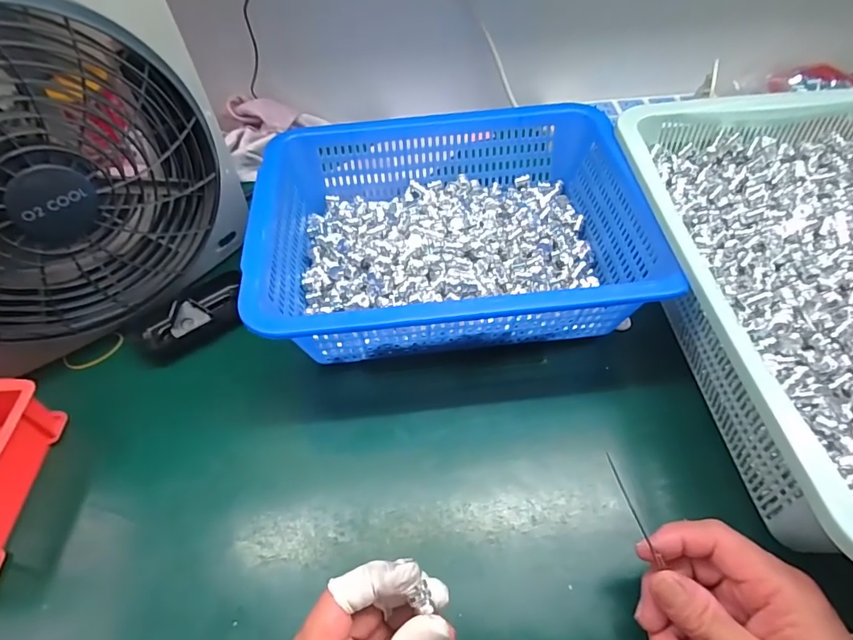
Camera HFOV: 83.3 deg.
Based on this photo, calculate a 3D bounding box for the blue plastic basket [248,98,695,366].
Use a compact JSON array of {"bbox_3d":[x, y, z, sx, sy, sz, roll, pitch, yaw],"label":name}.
[{"bbox_3d":[0.020,-0.088,0.453,0.332,0.087,0.260,-8,53,-4],"label":"blue plastic basket"}]

